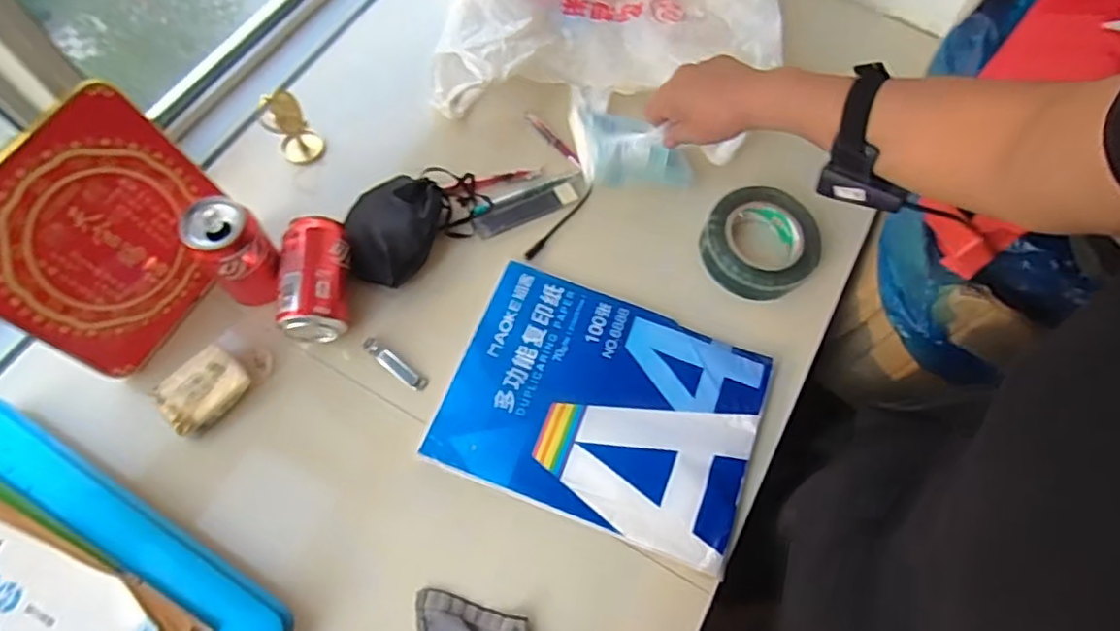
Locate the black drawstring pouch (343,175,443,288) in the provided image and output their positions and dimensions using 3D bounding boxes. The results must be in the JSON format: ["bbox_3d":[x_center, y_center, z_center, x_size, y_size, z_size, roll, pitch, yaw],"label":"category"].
[{"bbox_3d":[-0.175,-0.091,0.664,0.098,0.041,0.131,2,67,-3],"label":"black drawstring pouch"}]

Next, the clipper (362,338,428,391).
[{"bbox_3d":[-0.166,0.049,0.628,0.076,0.010,0.016,38,71,1],"label":"clipper"}]

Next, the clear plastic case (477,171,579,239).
[{"bbox_3d":[-0.035,-0.127,0.713,0.133,0.012,0.035,-25,70,-11],"label":"clear plastic case"}]

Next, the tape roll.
[{"bbox_3d":[0.223,-0.081,0.696,0.121,0.037,0.121,2,67,-4],"label":"tape roll"}]

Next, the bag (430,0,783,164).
[{"bbox_3d":[0.075,-0.396,0.800,0.407,0.043,0.412,13,68,4],"label":"bag"}]

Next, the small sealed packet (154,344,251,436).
[{"bbox_3d":[-0.338,0.072,0.599,0.060,0.030,0.076,37,72,14],"label":"small sealed packet"}]

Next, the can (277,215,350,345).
[{"bbox_3d":[-0.243,-0.033,0.627,0.067,0.068,0.119,-3,68,-6],"label":"can"}]

